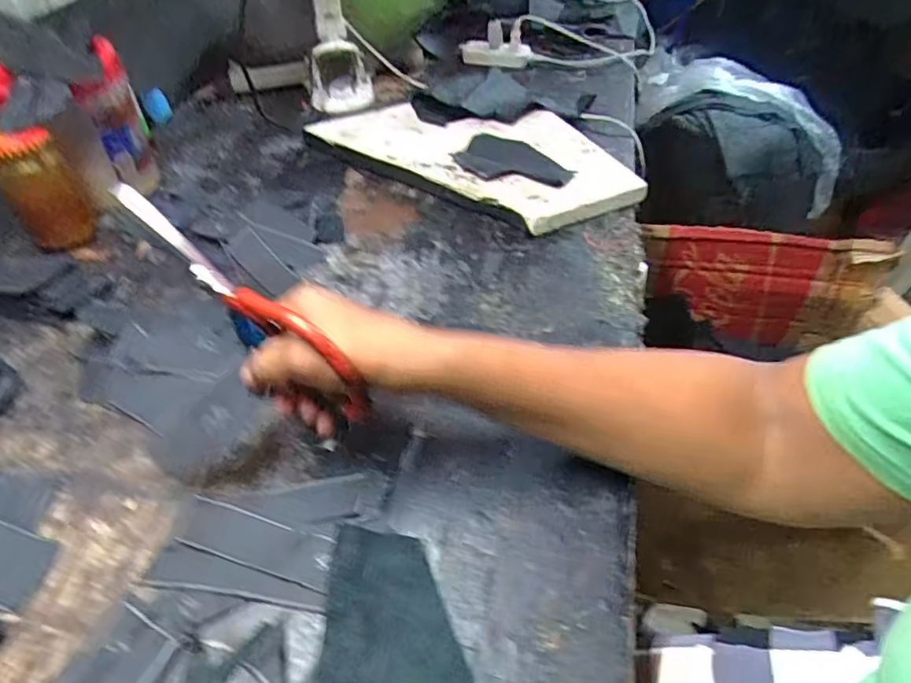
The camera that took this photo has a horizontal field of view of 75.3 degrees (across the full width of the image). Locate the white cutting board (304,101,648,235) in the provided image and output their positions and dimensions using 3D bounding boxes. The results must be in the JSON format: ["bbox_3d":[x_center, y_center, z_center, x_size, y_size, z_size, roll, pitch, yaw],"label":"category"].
[{"bbox_3d":[0.028,-0.223,0.676,0.383,0.033,0.188,26,51,26],"label":"white cutting board"}]

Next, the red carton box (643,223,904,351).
[{"bbox_3d":[0.377,-0.065,0.757,0.270,0.176,0.025,8,45,10],"label":"red carton box"}]

